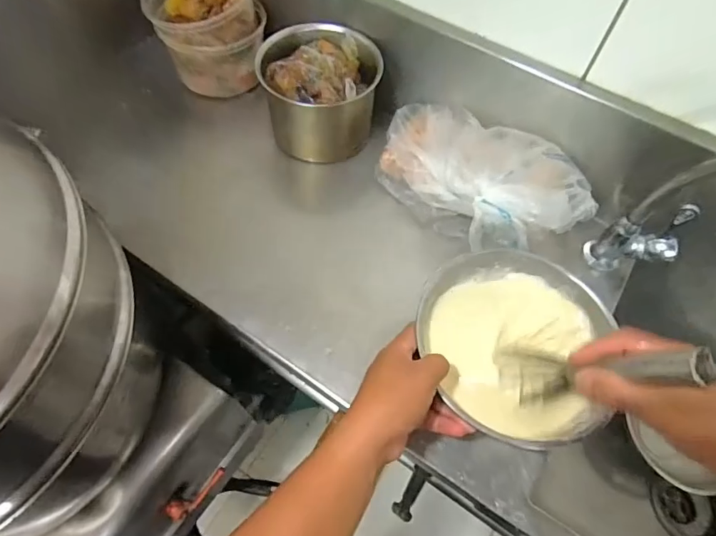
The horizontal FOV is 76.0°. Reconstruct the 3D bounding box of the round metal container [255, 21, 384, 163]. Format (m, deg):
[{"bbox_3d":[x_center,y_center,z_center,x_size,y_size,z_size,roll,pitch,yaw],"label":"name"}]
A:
[{"bbox_3d":[-0.046,-0.229,0.600,0.151,0.123,0.133,-15,62,-10],"label":"round metal container"}]

